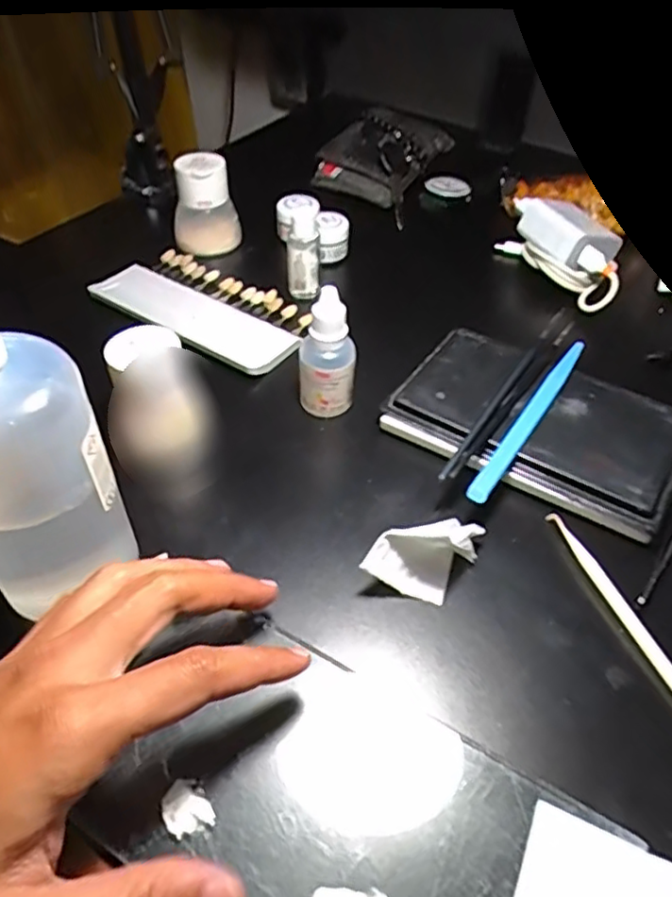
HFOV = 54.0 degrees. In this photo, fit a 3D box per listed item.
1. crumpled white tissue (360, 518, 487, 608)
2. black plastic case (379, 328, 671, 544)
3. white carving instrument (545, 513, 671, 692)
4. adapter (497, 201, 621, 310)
[{"bbox_3d":[0.043,0.050,0.301,0.060,0.037,0.022,-14,48,-12],"label":"crumpled white tissue"},{"bbox_3d":[0.114,-0.014,0.367,0.152,0.024,0.092,28,53,25],"label":"black plastic case"},{"bbox_3d":[0.135,0.082,0.291,0.009,0.004,0.138,-16,48,-14],"label":"white carving instrument"},{"bbox_3d":[0.170,-0.146,0.478,0.049,0.043,0.113,-22,50,-19],"label":"adapter"}]

